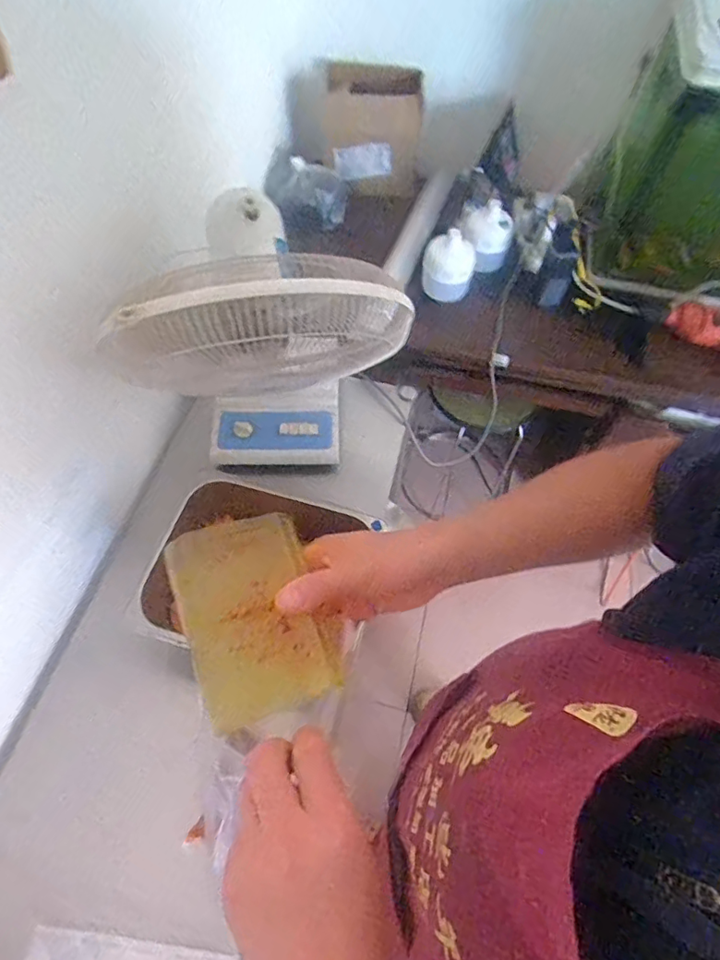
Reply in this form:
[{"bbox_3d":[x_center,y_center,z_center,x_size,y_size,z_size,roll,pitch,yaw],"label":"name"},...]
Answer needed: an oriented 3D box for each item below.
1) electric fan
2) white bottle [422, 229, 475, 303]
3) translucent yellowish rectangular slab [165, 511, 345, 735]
[{"bbox_3d":[-0.121,-0.179,0.789,0.351,0.452,0.246,-10,59,-6],"label":"electric fan"},{"bbox_3d":[0.180,-0.433,1.064,0.101,0.120,0.084,12,59,7],"label":"white bottle"},{"bbox_3d":[-0.070,0.088,0.349,0.087,0.014,0.126,-16,69,-20],"label":"translucent yellowish rectangular slab"}]

